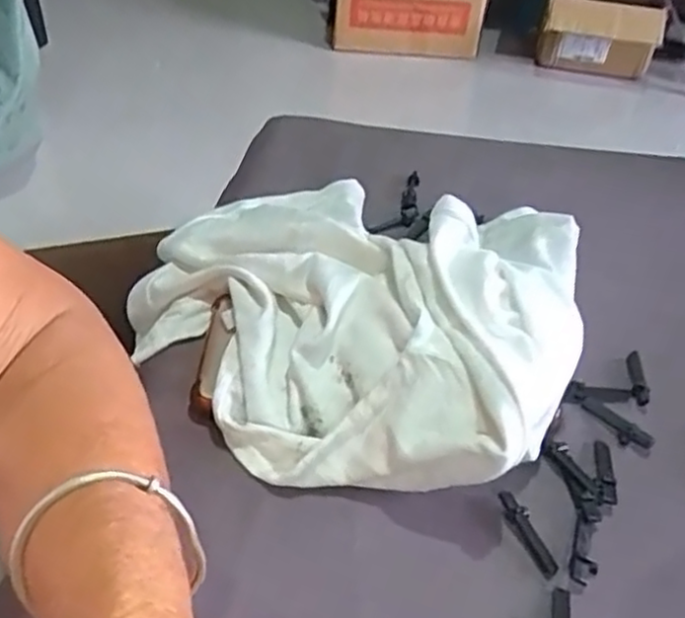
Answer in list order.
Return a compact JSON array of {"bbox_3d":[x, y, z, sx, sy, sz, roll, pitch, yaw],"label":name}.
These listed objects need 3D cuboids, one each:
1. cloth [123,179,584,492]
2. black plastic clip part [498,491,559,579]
[{"bbox_3d":[-0.003,-0.013,0.355,0.230,0.054,0.199,18,43,16],"label":"cloth"},{"bbox_3d":[0.073,0.087,0.281,0.010,0.004,0.036,-12,43,-17],"label":"black plastic clip part"}]

